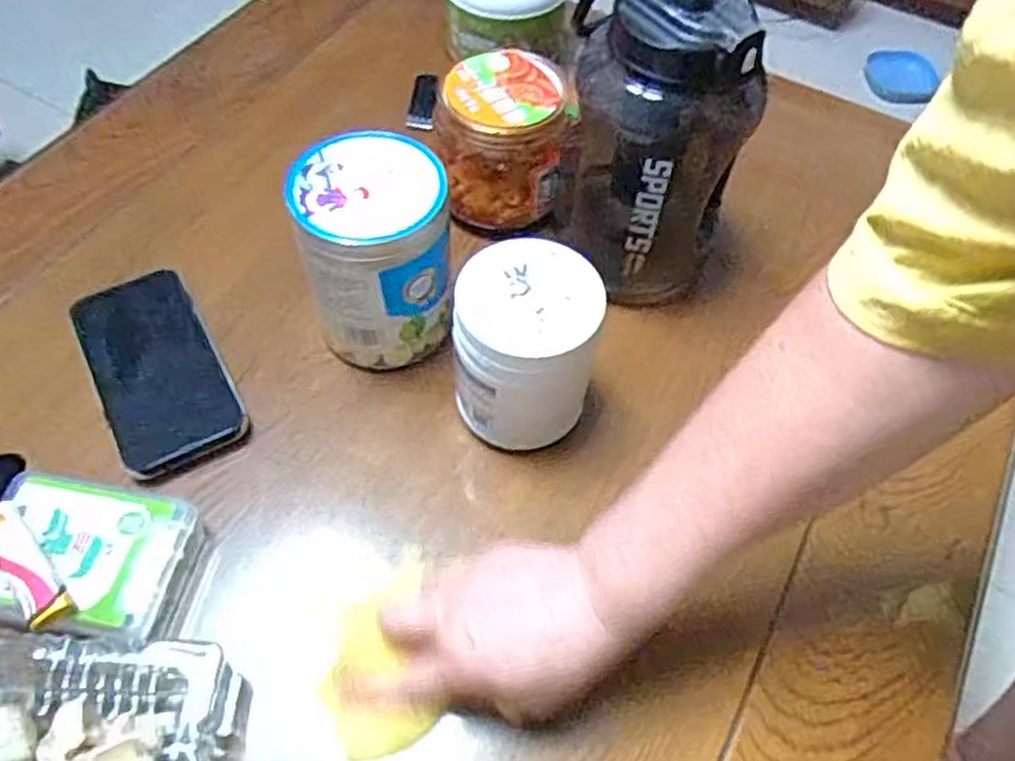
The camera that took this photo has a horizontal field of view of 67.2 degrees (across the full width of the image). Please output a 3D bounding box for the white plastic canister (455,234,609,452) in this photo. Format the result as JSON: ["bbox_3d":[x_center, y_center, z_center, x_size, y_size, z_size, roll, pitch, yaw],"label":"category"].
[{"bbox_3d":[0.010,-0.015,0.494,0.085,0.122,0.091,1,56,-2],"label":"white plastic canister"}]

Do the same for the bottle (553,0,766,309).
[{"bbox_3d":[0.098,-0.157,0.522,0.126,0.225,0.099,12,57,4],"label":"bottle"}]

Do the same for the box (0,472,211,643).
[{"bbox_3d":[-0.245,0.105,0.446,0.106,0.041,0.084,9,56,2],"label":"box"}]

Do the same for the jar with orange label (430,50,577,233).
[{"bbox_3d":[-0.006,-0.191,0.606,0.098,0.099,0.099,2,57,-3],"label":"jar with orange label"}]

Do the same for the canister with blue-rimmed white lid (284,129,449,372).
[{"bbox_3d":[-0.088,-0.080,0.520,0.096,0.140,0.101,-4,57,-7],"label":"canister with blue-rimmed white lid"}]

